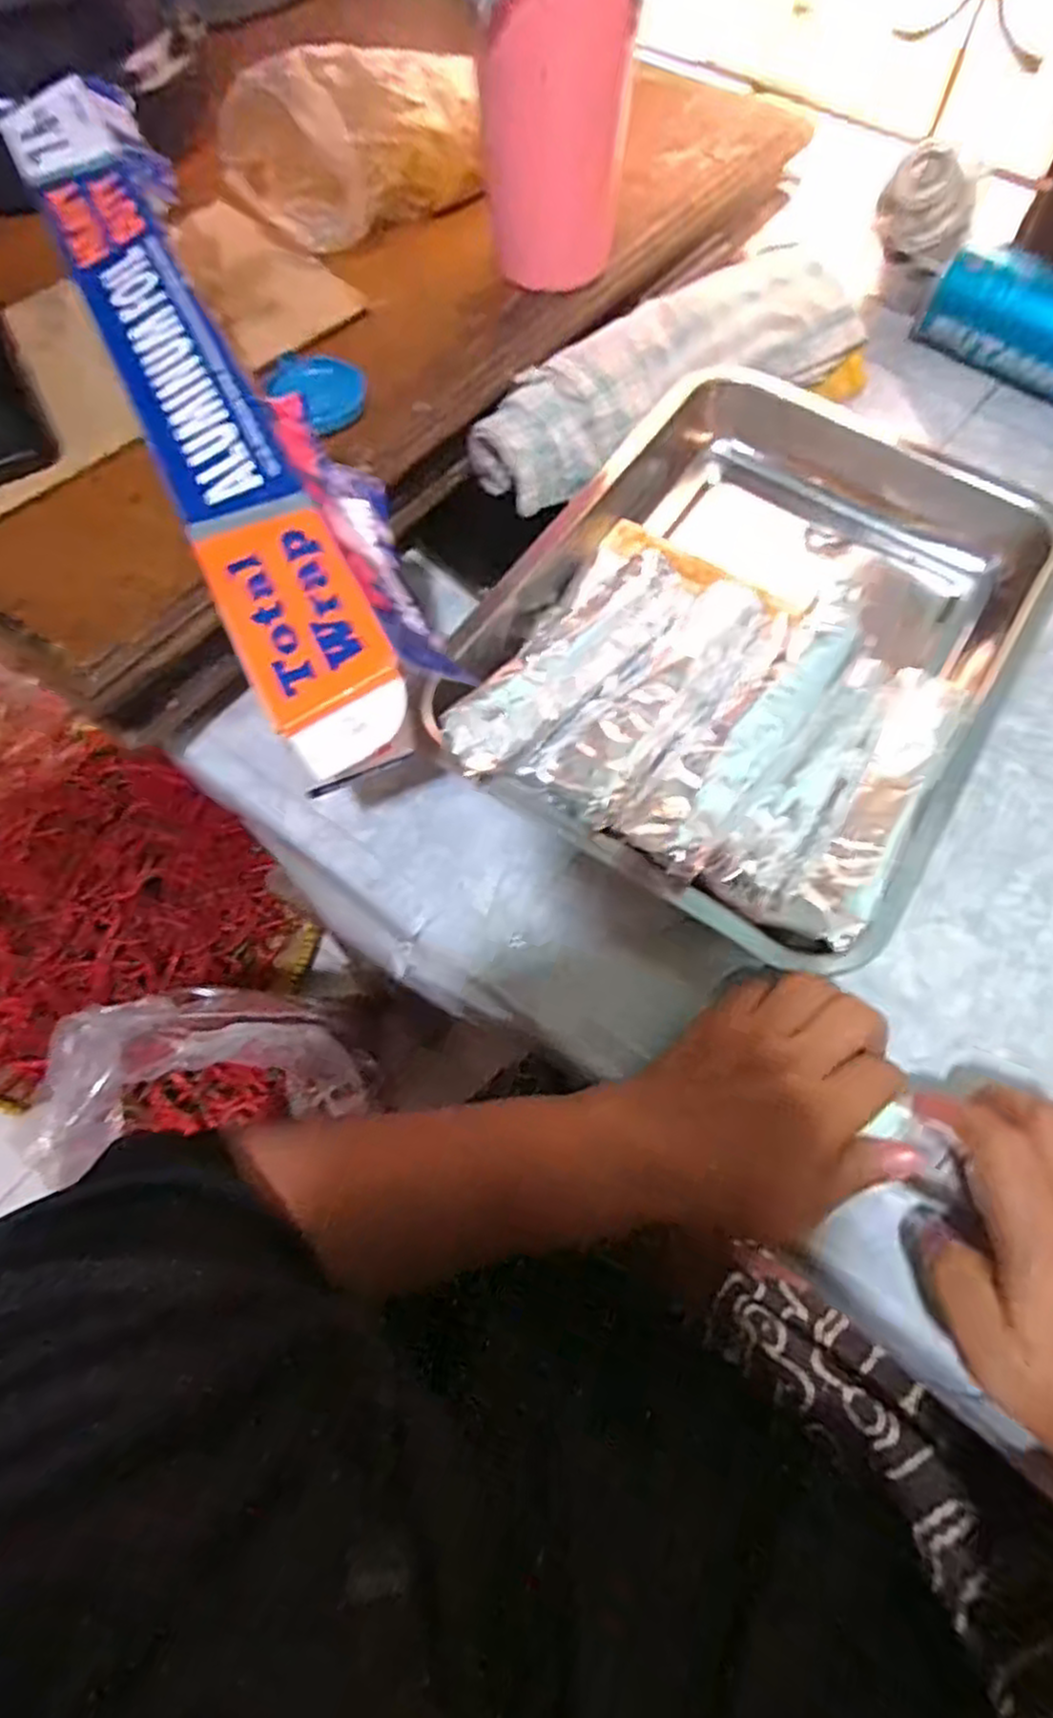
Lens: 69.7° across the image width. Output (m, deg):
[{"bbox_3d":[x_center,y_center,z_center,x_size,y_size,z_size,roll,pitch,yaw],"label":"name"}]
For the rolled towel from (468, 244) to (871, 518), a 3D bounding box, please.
[{"bbox_3d":[0.097,-0.320,0.492,0.305,0.051,0.082,-34,70,-14],"label":"rolled towel"}]

